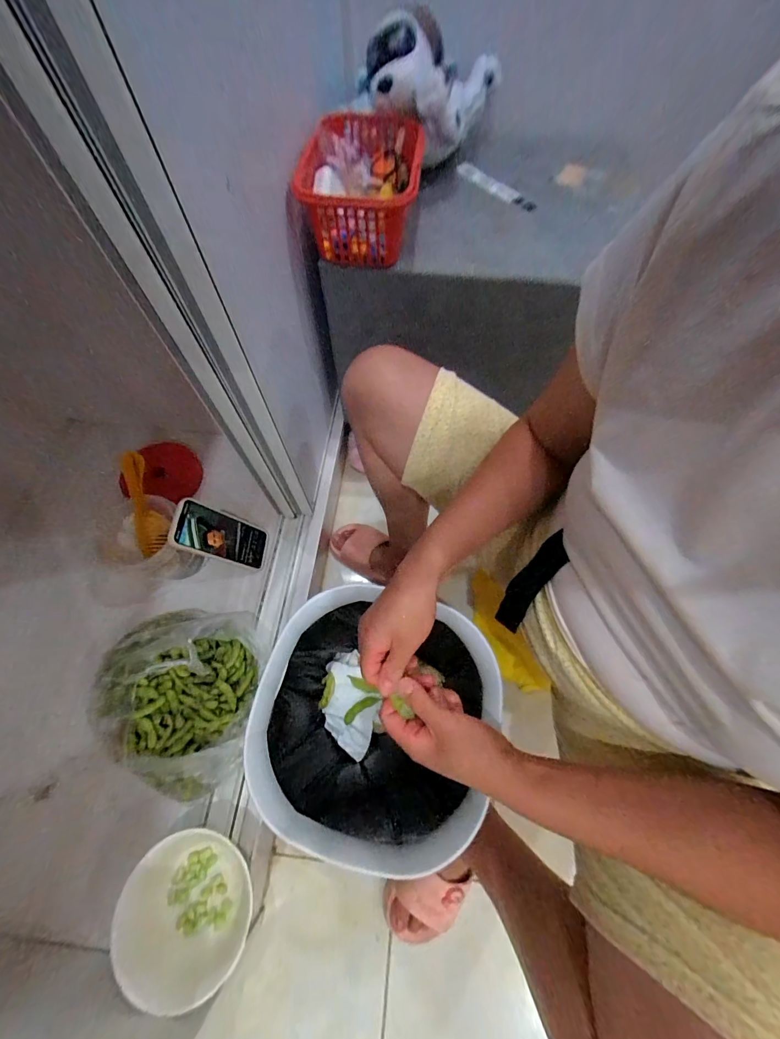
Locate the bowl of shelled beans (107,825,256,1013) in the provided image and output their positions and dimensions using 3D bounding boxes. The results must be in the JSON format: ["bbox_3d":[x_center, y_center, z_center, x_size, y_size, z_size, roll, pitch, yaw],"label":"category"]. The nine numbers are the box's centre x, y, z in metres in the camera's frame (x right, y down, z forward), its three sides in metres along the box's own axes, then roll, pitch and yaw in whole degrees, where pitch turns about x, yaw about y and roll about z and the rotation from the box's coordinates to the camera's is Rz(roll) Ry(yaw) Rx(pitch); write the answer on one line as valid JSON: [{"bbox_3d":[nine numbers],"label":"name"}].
[{"bbox_3d":[-0.247,0.467,0.437,0.134,0.079,0.144,0,66,-1],"label":"bowl of shelled beans"}]

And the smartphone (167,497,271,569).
[{"bbox_3d":[-0.275,0.028,0.592,0.010,0.163,0.079,-13,62,31],"label":"smartphone"}]

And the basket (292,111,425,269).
[{"bbox_3d":[-0.032,-0.436,0.470,0.131,0.110,0.242,8,66,3],"label":"basket"}]

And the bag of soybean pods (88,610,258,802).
[{"bbox_3d":[-0.315,0.259,0.526,0.231,0.113,0.248,-5,66,-3],"label":"bag of soybean pods"}]

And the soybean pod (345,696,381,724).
[{"bbox_3d":[-0.044,0.282,0.536,0.057,0.008,0.017,-26,64,-24],"label":"soybean pod"}]

